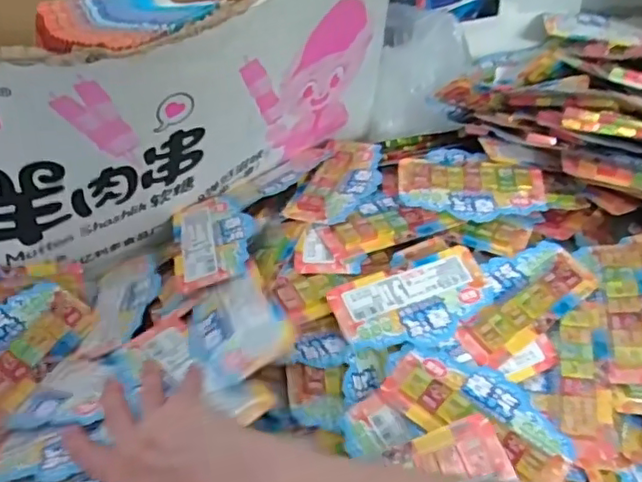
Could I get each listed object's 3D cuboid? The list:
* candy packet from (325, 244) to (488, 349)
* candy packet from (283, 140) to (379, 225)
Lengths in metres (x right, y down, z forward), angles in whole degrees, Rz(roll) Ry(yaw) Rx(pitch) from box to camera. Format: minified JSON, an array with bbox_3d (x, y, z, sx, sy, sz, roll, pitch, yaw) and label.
[{"bbox_3d":[0.085,0.052,0.546,0.144,0.010,0.075,-15,49,-17],"label":"candy packet"},{"bbox_3d":[0.021,-0.066,0.644,0.070,0.008,0.138,19,48,14],"label":"candy packet"}]

